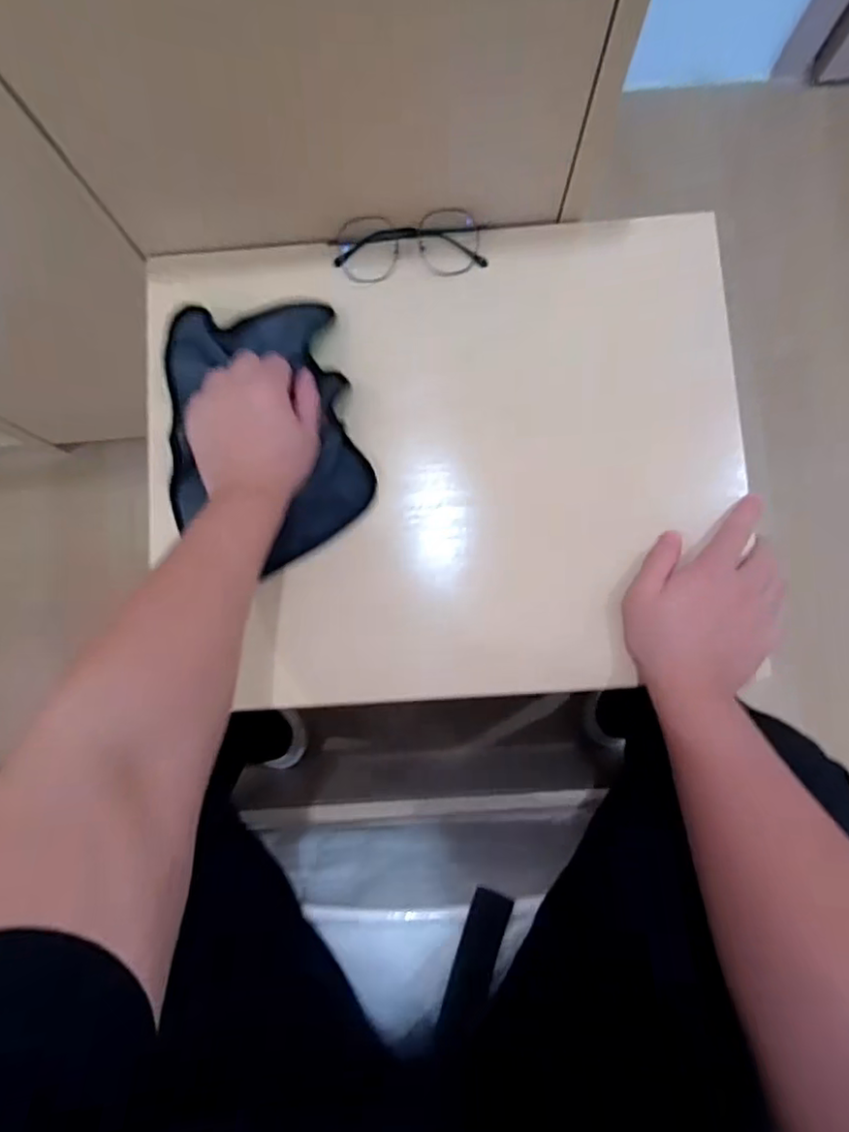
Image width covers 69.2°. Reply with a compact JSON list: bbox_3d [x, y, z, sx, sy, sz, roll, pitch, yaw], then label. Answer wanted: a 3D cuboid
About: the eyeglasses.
[{"bbox_3d":[-0.013,-0.271,0.525,0.127,0.027,0.046,-6,83,1],"label":"eyeglasses"}]

